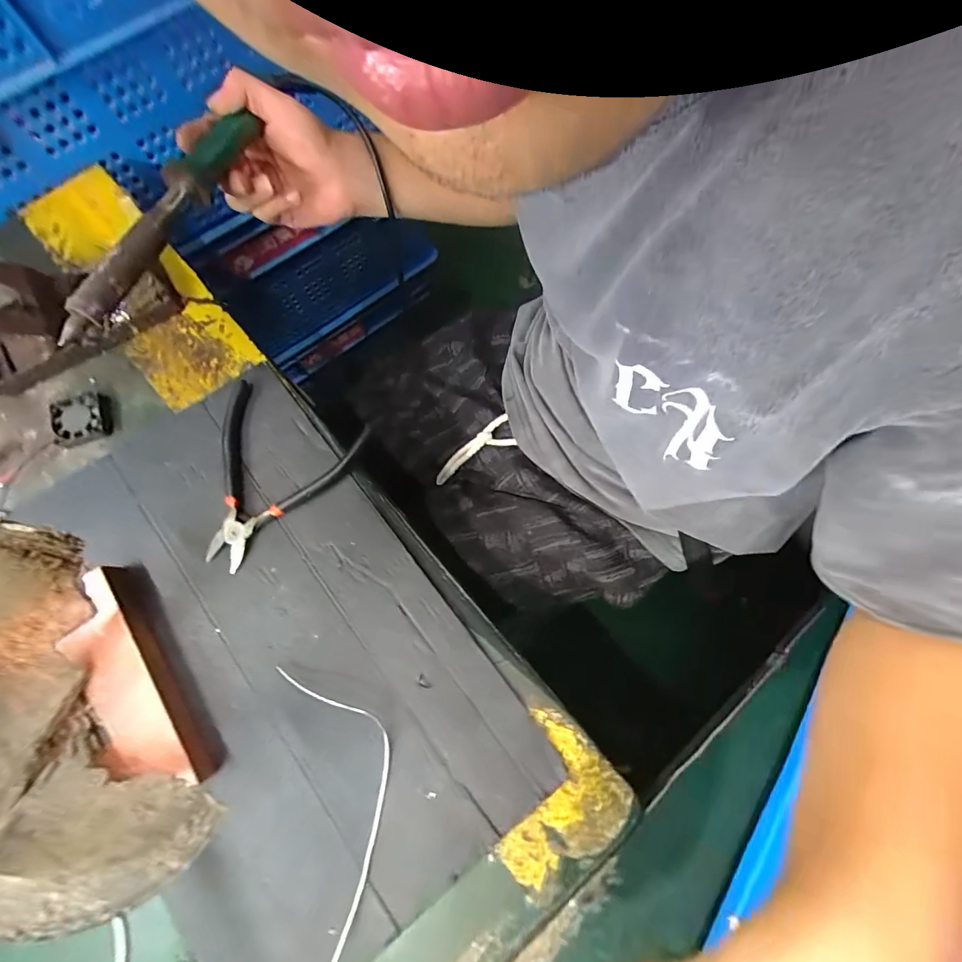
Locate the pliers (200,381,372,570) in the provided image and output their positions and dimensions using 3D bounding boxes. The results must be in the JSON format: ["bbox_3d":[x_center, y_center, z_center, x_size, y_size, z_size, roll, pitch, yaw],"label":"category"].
[{"bbox_3d":[-0.175,0.000,0.355,0.115,0.014,0.140,24,77,5],"label":"pliers"}]

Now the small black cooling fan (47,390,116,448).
[{"bbox_3d":[-0.334,-0.052,0.366,0.044,0.011,0.041,-20,77,-6],"label":"small black cooling fan"}]

